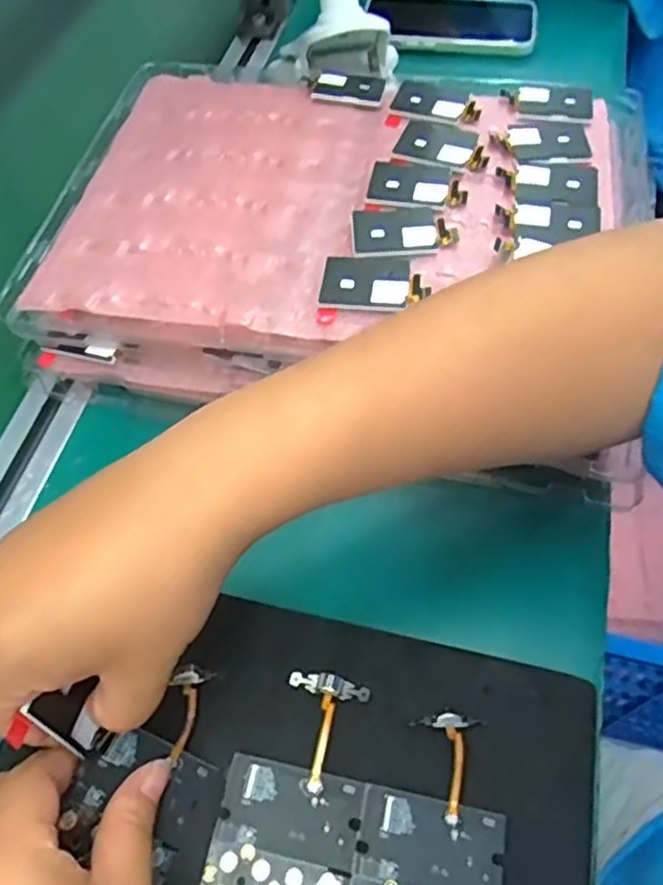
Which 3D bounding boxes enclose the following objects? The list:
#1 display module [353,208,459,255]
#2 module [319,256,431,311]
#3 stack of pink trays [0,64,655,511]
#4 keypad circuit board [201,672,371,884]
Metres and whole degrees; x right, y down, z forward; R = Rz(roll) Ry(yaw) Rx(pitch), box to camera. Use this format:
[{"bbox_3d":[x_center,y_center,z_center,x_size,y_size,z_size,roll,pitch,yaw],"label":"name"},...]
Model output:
[{"bbox_3d":[0.041,-0.119,0.377,0.056,0.004,0.038,1,58,4],"label":"display module"},{"bbox_3d":[0.022,-0.085,0.358,0.055,0.004,0.037,1,62,7],"label":"module"},{"bbox_3d":[0.009,-0.126,0.414,0.347,0.058,0.261,10,59,10],"label":"stack of pink trays"},{"bbox_3d":[-0.017,0.152,0.268,0.055,0.004,0.116,11,59,10],"label":"keypad circuit board"}]

